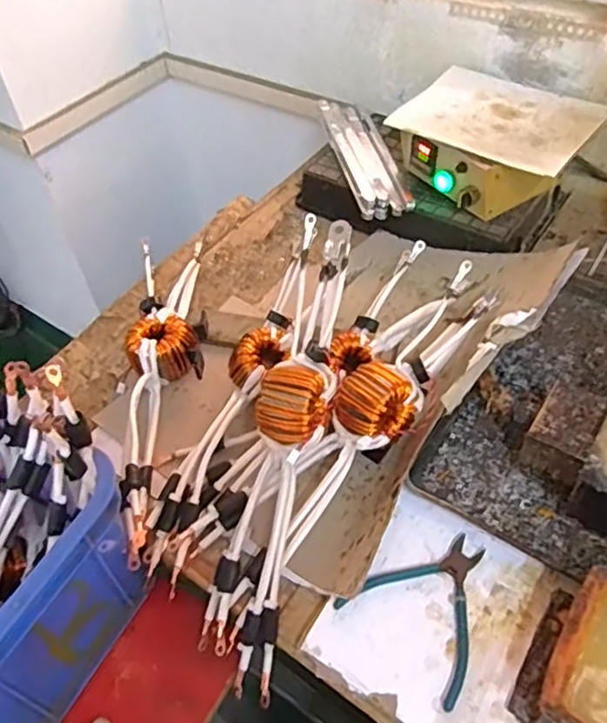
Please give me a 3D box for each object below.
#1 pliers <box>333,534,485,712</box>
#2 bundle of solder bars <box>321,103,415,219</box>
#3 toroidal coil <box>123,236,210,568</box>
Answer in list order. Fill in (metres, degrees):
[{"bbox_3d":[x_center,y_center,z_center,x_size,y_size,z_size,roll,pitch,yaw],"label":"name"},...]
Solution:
[{"bbox_3d":[0.122,0.220,0.571,0.135,0.008,0.126,-39,57,-25],"label":"pliers"},{"bbox_3d":[0.093,-0.334,0.989,0.079,0.033,0.322,-11,50,-4],"label":"bundle of solder bars"},{"bbox_3d":[-0.171,0.017,0.760,0.093,0.067,0.479,-5,50,0],"label":"toroidal coil"}]

